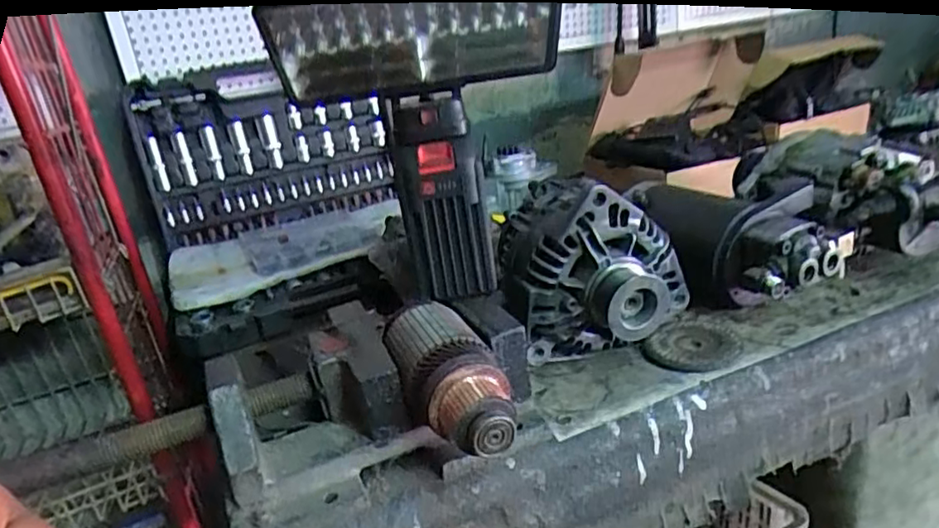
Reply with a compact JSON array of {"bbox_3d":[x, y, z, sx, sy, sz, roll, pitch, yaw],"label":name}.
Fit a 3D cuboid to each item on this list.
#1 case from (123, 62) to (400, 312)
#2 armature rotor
[{"bbox_3d":[-0.267,-0.133,0.879,0.363,0.236,0.303,-14,22,-15],"label":"case"},{"bbox_3d":[-0.015,0.084,0.488,0.069,0.059,0.163,-17,36,-22],"label":"armature rotor"}]

